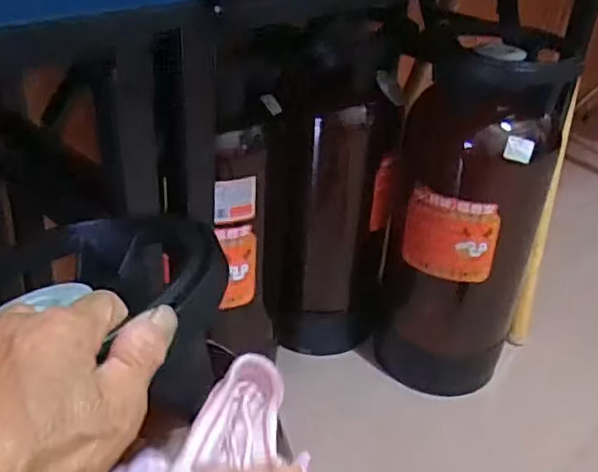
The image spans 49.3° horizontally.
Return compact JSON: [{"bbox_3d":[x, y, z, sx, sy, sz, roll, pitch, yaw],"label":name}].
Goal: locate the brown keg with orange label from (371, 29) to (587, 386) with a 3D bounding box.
[{"bbox_3d":[0.275,-0.023,1.073,0.246,0.561,0.239,18,34,17],"label":"brown keg with orange label"}]

